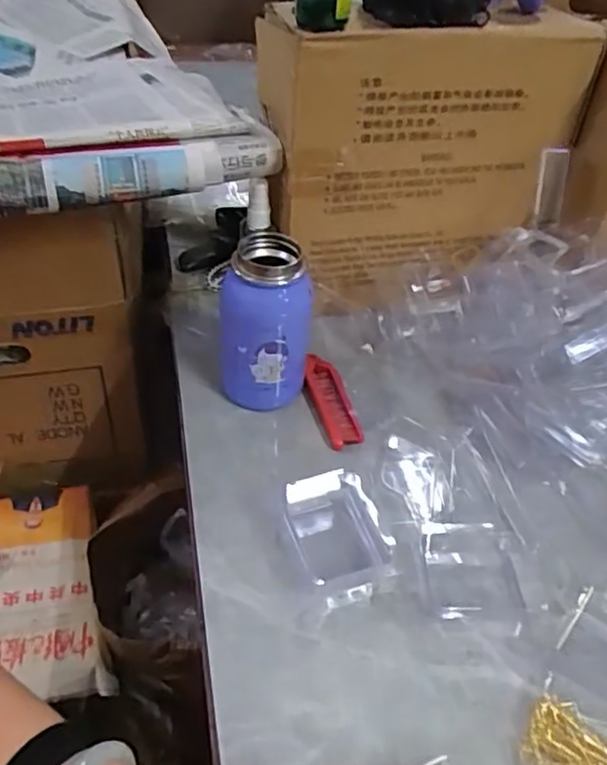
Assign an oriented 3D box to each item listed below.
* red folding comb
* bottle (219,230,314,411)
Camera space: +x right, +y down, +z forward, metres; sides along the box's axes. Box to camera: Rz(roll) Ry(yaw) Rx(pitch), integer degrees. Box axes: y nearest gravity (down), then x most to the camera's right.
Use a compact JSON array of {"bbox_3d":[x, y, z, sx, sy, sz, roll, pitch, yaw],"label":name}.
[{"bbox_3d":[0.023,0.013,0.562,0.026,0.019,0.105,-8,45,-15],"label":"red folding comb"},{"bbox_3d":[-0.032,-0.048,0.527,0.072,0.135,0.063,2,44,-5],"label":"bottle"}]

